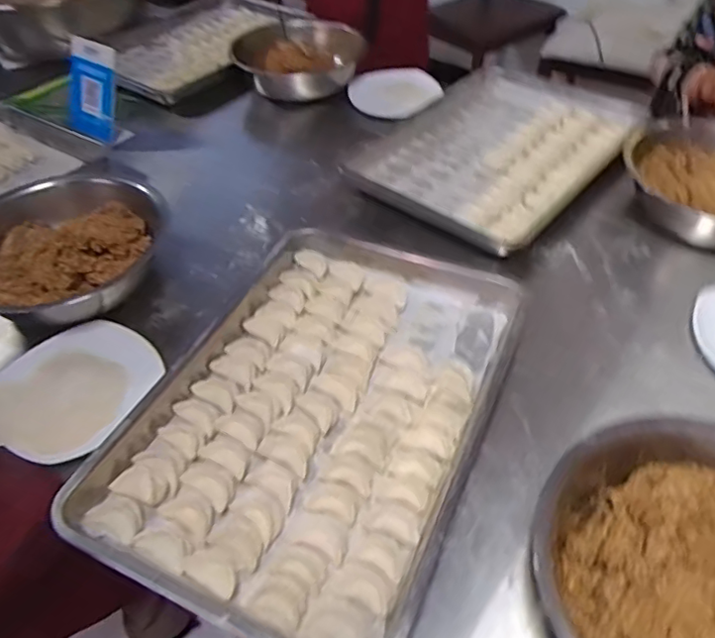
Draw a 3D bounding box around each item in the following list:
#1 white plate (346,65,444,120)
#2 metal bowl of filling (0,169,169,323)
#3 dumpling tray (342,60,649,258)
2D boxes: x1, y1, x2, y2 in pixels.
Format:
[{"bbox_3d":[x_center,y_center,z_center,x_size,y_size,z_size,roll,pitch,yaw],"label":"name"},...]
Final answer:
[{"bbox_3d":[0.076,-0.463,1.192,0.185,0.017,0.209,-10,48,-8],"label":"white plate"},{"bbox_3d":[-0.413,-0.108,0.846,0.283,0.112,0.289,-1,47,1],"label":"metal bowl of filling"},{"bbox_3d":[0.254,-0.308,1.028,0.364,0.048,0.494,33,56,28],"label":"dumpling tray"}]

